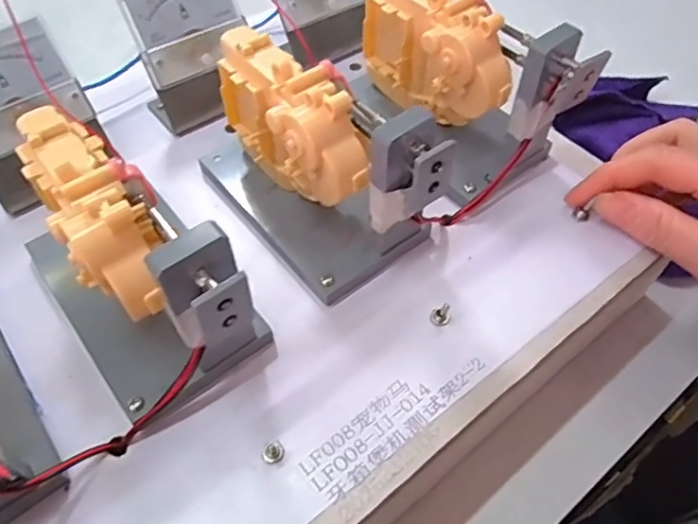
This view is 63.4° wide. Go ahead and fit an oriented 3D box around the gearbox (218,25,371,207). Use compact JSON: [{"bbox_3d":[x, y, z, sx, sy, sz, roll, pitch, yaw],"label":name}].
[{"bbox_3d":[-0.026,-0.071,0.262,0.040,0.045,0.097,-30,59,-19],"label":"gearbox"}]

